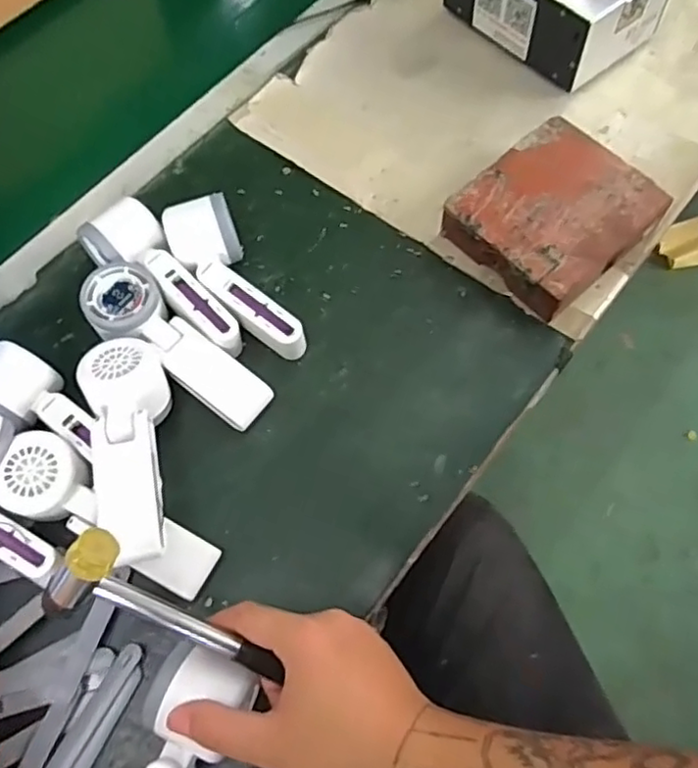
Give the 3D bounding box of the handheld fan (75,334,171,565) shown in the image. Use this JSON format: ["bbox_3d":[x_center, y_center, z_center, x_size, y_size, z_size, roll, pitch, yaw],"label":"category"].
[{"bbox_3d":[-0.157,0.045,0.457,0.054,0.039,0.167,-13,66,-3],"label":"handheld fan"}]

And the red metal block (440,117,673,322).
[{"bbox_3d":[0.173,-0.144,0.541,0.146,0.037,0.131,-38,69,-13],"label":"red metal block"}]

